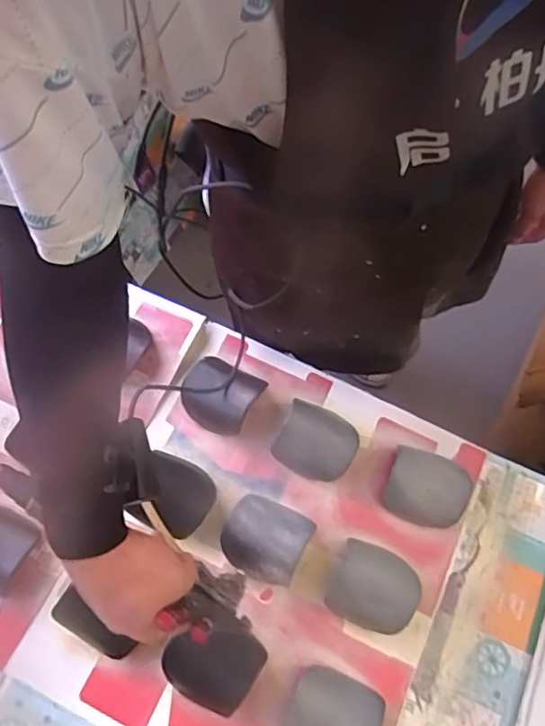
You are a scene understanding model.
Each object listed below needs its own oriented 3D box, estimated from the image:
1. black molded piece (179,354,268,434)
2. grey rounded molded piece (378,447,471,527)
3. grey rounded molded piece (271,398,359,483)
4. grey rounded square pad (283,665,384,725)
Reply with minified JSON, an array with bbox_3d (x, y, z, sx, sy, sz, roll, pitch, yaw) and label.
[{"bbox_3d":[-0.068,0.039,0.708,0.093,0.045,0.088,29,71,8],"label":"black molded piece"},{"bbox_3d":[0.179,0.150,0.665,0.094,0.045,0.085,20,70,5],"label":"grey rounded molded piece"},{"bbox_3d":[0.053,0.096,0.687,0.094,0.047,0.087,26,71,7],"label":"grey rounded molded piece"},{"bbox_3d":[0.060,0.365,0.579,0.095,0.053,0.088,18,70,4],"label":"grey rounded square pad"}]

